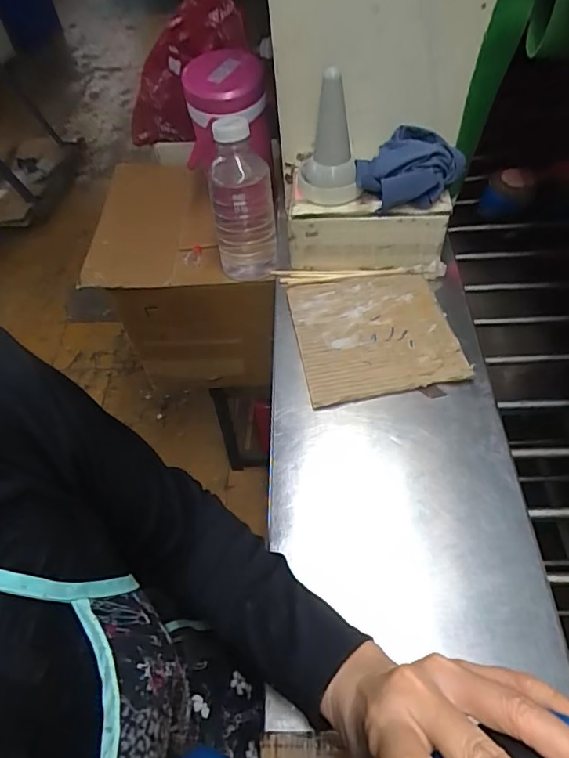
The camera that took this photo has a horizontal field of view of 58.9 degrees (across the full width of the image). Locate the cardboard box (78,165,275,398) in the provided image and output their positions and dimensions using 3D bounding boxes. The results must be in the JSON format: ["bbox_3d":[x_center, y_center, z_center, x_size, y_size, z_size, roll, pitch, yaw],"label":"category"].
[{"bbox_3d":[-0.156,-0.191,0.976,0.312,0.306,0.306,-2,53,3],"label":"cardboard box"}]

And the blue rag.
[{"bbox_3d":[0.146,-0.249,0.594,0.103,0.043,0.110,34,63,26],"label":"blue rag"}]

